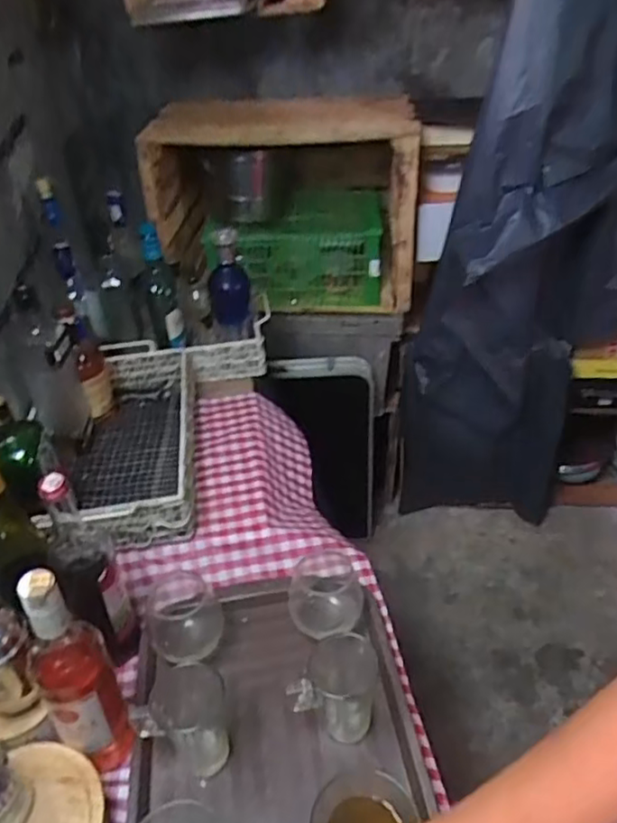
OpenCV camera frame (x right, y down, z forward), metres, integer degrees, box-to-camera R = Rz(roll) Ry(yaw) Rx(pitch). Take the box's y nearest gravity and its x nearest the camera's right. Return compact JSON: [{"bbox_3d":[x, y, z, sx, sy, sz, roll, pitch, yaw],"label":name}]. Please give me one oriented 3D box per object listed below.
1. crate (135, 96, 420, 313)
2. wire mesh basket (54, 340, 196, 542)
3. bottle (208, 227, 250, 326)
[{"bbox_3d":[-0.046,-0.474,1.421,0.557,0.427,0.278,2,36,7],"label":"crate"},{"bbox_3d":[-0.274,0.038,0.962,0.178,0.099,0.405,-8,36,-6],"label":"wire mesh basket"},{"bbox_3d":[-0.144,-0.235,1.098,0.070,0.174,0.073,-10,36,-9],"label":"bottle"}]

